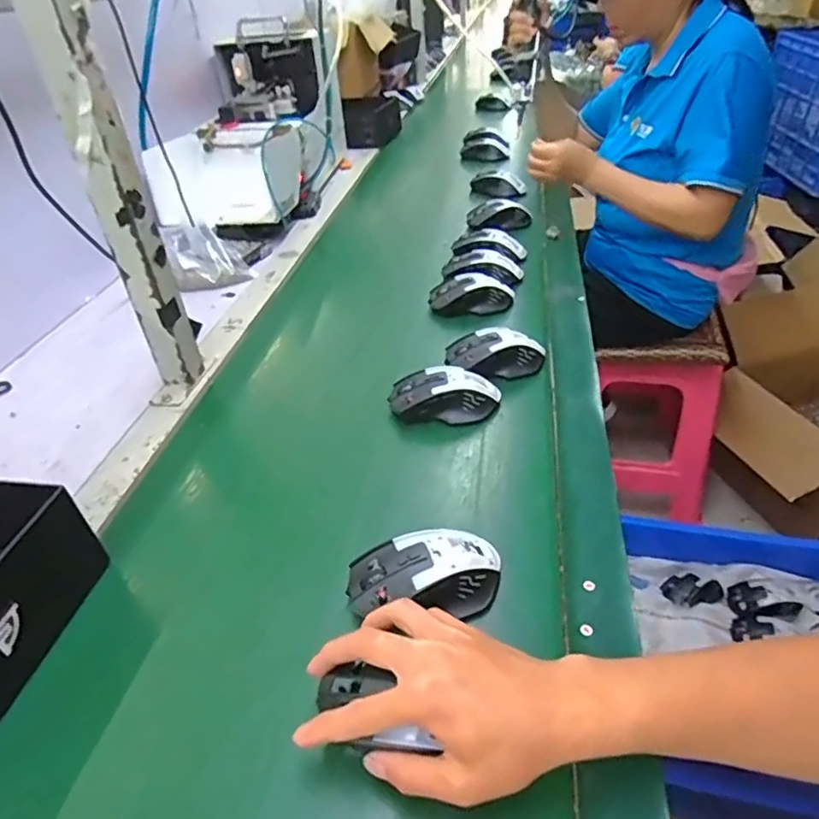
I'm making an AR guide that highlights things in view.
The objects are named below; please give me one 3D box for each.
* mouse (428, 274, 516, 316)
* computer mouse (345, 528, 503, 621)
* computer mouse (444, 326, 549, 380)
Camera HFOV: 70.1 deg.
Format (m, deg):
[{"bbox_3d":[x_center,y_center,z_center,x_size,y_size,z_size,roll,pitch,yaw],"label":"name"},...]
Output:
[{"bbox_3d":[0.087,-0.156,0.809,0.117,0.045,0.044,-12,38,-9],"label":"mouse"},{"bbox_3d":[0.012,0.123,0.440,0.116,0.036,0.061,-11,38,-7],"label":"computer mouse"},{"bbox_3d":[0.101,-0.068,0.678,0.113,0.034,0.060,-2,38,5],"label":"computer mouse"}]

